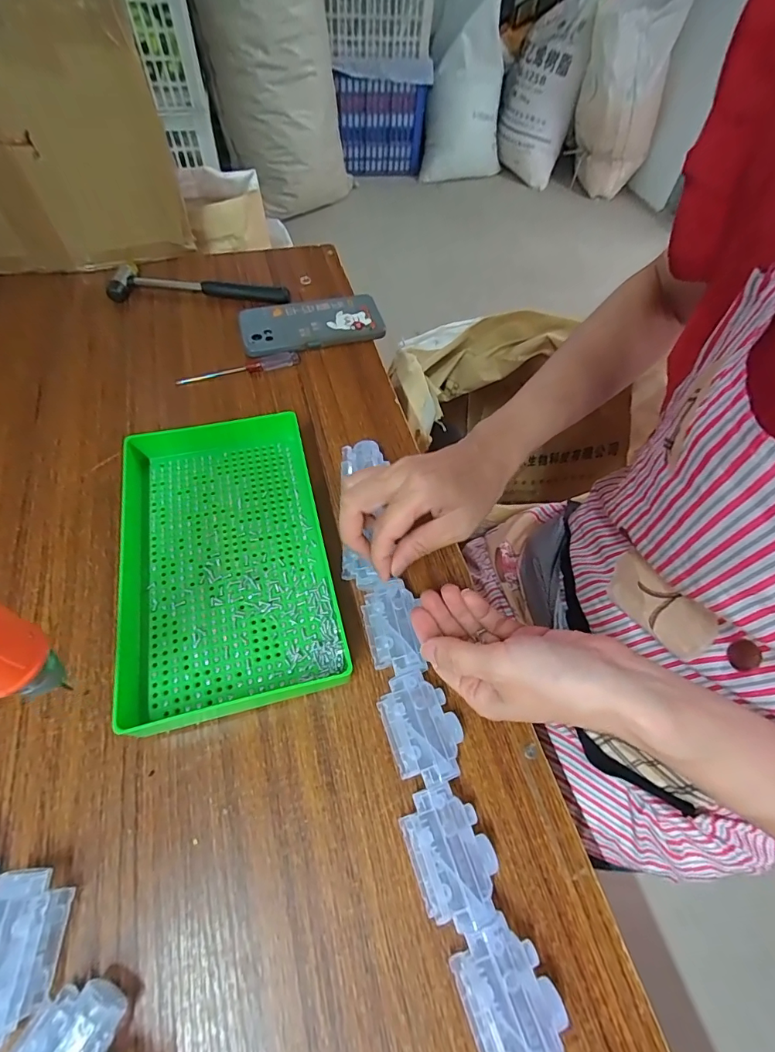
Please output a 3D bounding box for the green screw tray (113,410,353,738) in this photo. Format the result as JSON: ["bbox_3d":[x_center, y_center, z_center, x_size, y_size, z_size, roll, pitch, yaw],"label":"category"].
[{"bbox_3d":[-0.132,0.022,0.355,0.162,0.036,0.244,-12,60,-10],"label":"green screw tray"}]

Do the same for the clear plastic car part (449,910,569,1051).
[{"bbox_3d":[0.065,0.248,0.234,0.046,0.029,0.067,-17,61,-13],"label":"clear plastic car part"}]

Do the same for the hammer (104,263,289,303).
[{"bbox_3d":[-0.227,-0.292,0.551,0.208,0.028,0.050,1,59,-3],"label":"hammer"}]

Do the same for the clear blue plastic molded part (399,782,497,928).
[{"bbox_3d":[0.038,0.194,0.267,0.046,0.028,0.068,-16,61,-13],"label":"clear blue plastic molded part"}]

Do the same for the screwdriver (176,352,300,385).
[{"bbox_3d":[-0.162,-0.172,0.490,0.131,0.011,0.012,-16,61,-13],"label":"screwdriver"}]

